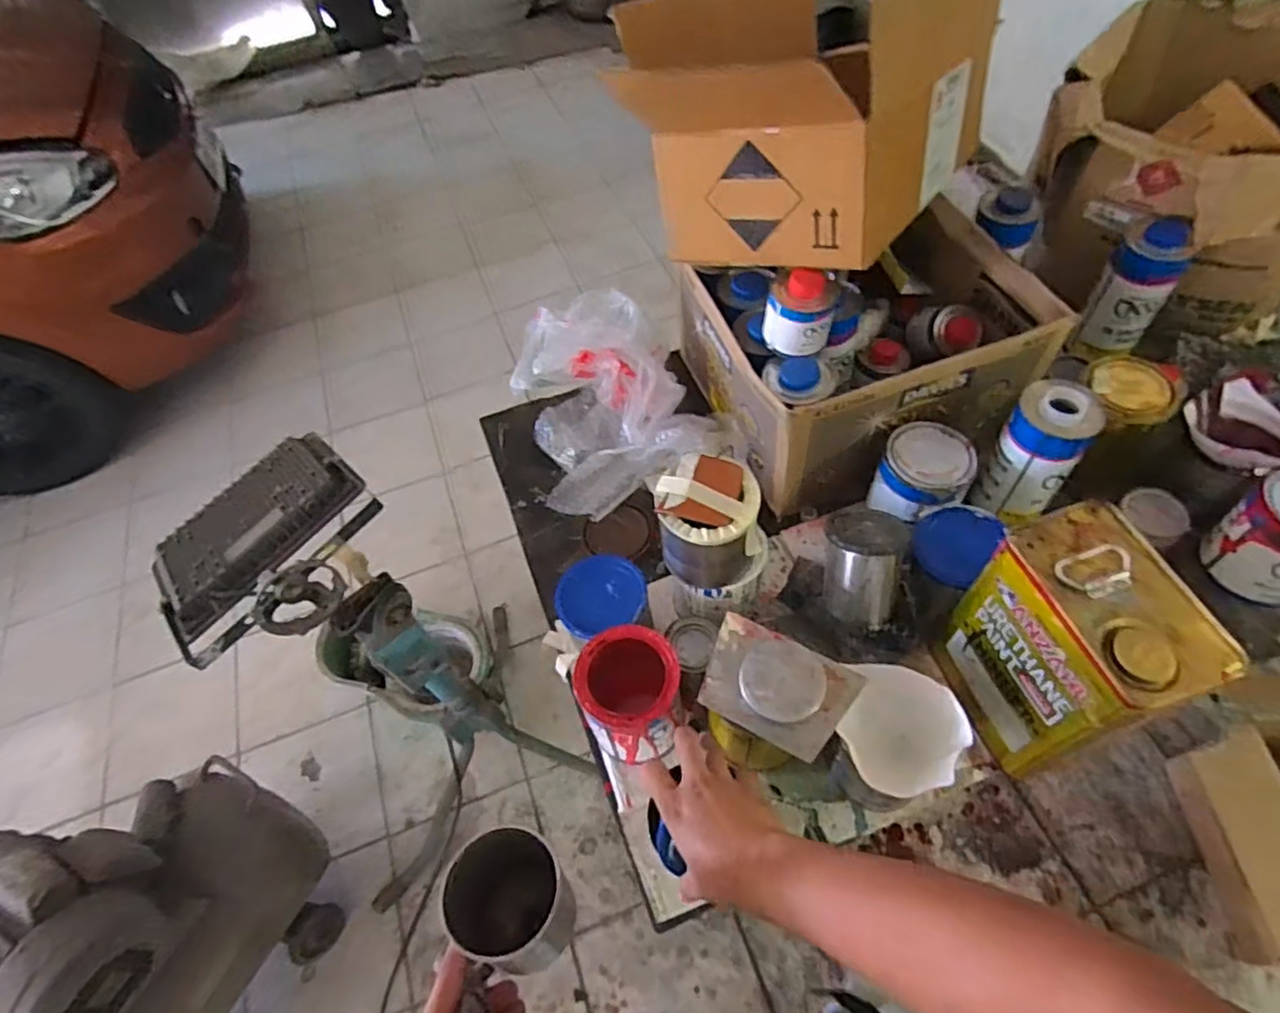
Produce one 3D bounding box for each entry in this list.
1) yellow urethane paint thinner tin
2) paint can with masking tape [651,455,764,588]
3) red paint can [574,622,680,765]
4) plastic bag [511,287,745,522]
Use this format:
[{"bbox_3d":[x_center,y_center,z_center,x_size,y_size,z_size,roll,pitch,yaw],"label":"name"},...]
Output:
[{"bbox_3d":[0.393,0.137,0.631,0.112,0.238,0.165,-17,56,-4],"label":"yellow urethane paint thinner tin"},{"bbox_3d":[0.069,0.018,0.678,0.100,0.118,0.092,-3,56,5],"label":"paint can with masking tape"},{"bbox_3d":[-0.012,0.202,0.709,0.103,0.131,0.099,-2,53,3],"label":"red paint can"},{"bbox_3d":[-0.040,-0.143,0.936,0.250,0.149,0.277,-24,57,-9],"label":"plastic bag"}]

